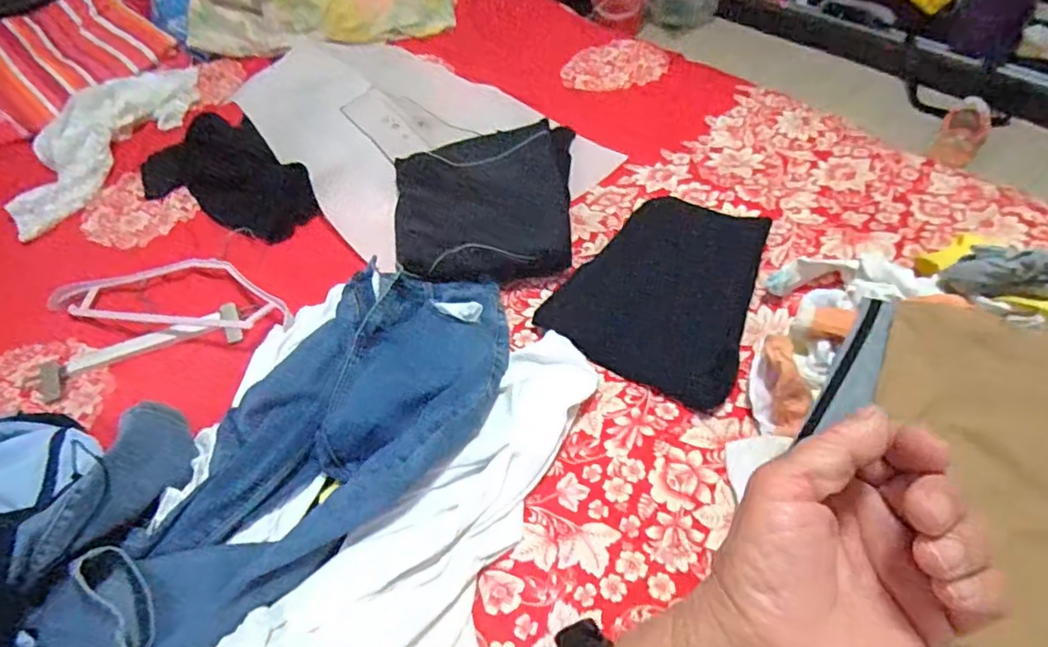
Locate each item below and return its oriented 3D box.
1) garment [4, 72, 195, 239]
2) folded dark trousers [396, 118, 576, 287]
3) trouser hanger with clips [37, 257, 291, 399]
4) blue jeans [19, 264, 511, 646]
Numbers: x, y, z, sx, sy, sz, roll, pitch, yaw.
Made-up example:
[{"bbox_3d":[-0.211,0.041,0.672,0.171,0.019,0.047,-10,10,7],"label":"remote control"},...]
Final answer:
[{"bbox_3d":[-0.802,-0.375,1.120,0.198,0.065,0.516,2,51,6],"label":"garment"},{"bbox_3d":[-0.054,-0.197,0.918,0.291,0.062,0.316,-7,51,-1],"label":"folded dark trousers"},{"bbox_3d":[-0.527,0.044,0.828,0.269,0.032,0.075,-23,53,-14],"label":"trouser hanger with clips"},{"bbox_3d":[-0.218,0.138,0.640,0.243,0.073,0.611,26,57,23],"label":"blue jeans"}]

